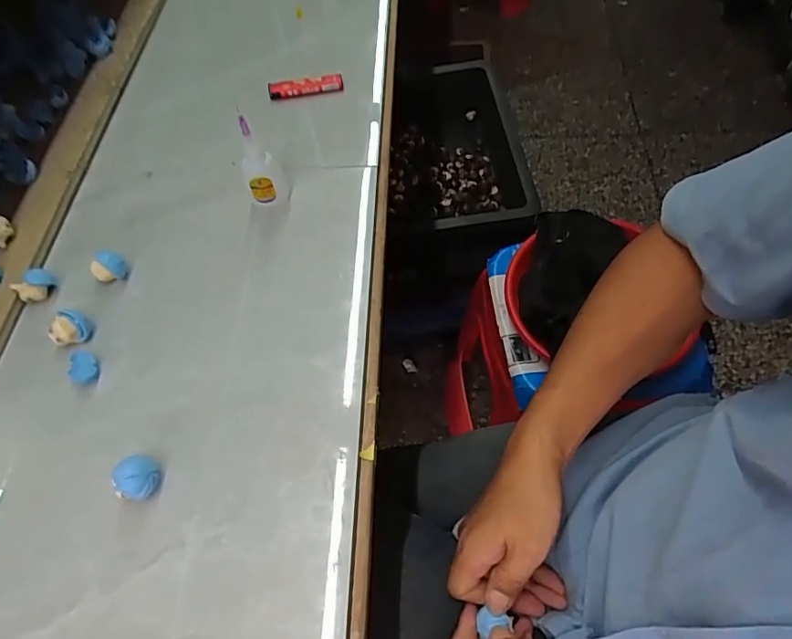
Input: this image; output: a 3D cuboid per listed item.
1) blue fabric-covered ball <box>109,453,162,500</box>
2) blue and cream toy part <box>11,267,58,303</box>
[{"bbox_3d":[-0.172,0.105,0.345,0.023,0.023,0.027,4,60,6],"label":"blue fabric-covered ball"},{"bbox_3d":[-0.300,-0.027,0.433,0.030,0.023,0.023,-39,65,-18],"label":"blue and cream toy part"}]

